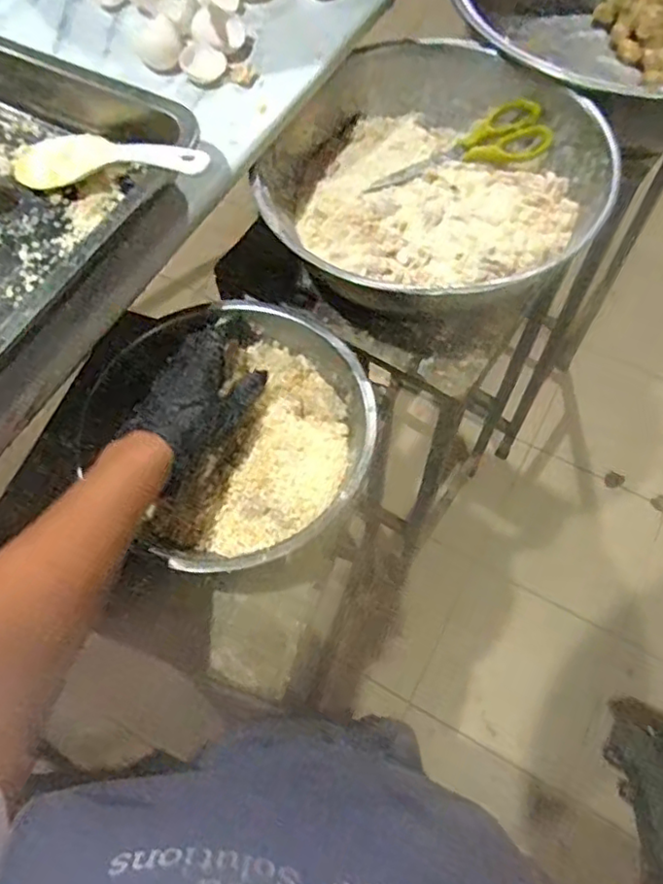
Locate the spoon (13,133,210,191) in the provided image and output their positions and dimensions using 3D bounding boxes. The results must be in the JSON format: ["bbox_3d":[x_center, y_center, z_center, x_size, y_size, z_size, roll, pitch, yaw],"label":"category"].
[{"bbox_3d":[-0.174,-0.220,0.488,0.187,0.019,0.065,14,65,29],"label":"spoon"}]

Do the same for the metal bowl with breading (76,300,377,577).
[{"bbox_3d":[-0.082,-0.013,0.530,0.219,0.058,0.239,-1,65,2],"label":"metal bowl with breading"}]

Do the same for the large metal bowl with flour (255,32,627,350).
[{"bbox_3d":[0.102,-0.250,0.612,0.293,0.110,0.279,-1,65,2],"label":"large metal bowl with flour"}]

